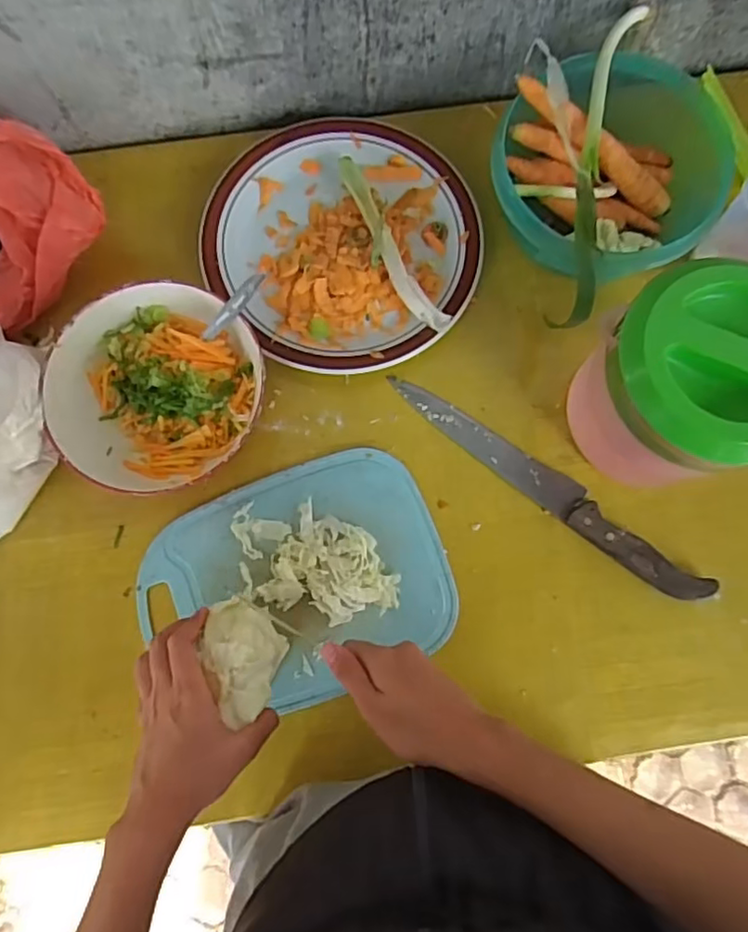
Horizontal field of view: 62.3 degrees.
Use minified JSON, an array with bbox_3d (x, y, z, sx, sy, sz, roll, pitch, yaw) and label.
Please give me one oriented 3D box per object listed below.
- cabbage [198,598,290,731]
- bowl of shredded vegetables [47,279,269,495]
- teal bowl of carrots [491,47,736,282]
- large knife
[{"bbox_3d":[-0.092,0.134,0.449,0.047,0.055,0.077,-25,82,-4],"label":"cabbage"},{"bbox_3d":[-0.174,-0.064,0.506,0.164,0.050,0.168,0,81,0],"label":"bowl of shredded vegetables"},{"bbox_3d":[0.205,-0.258,0.533,0.218,0.080,0.191,-29,82,-5],"label":"teal bowl of carrots"},{"bbox_3d":[0.143,0.014,0.513,0.300,0.019,0.032,38,83,5],"label":"large knife"}]

